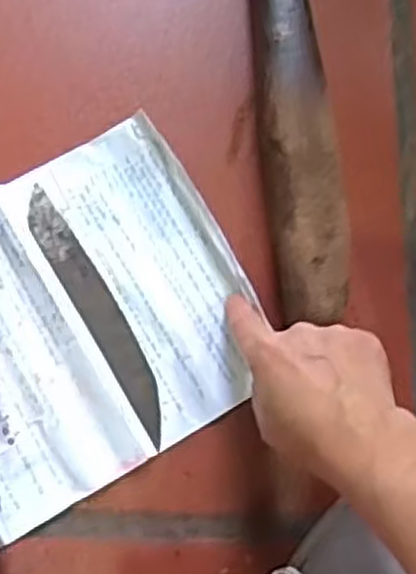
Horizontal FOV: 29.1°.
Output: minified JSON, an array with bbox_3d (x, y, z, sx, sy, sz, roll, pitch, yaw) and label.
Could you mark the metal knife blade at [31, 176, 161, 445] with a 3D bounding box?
[{"bbox_3d":[-0.072,0.015,0.533,0.026,0.004,0.182,-29,82,-14],"label":"metal knife blade"}]

